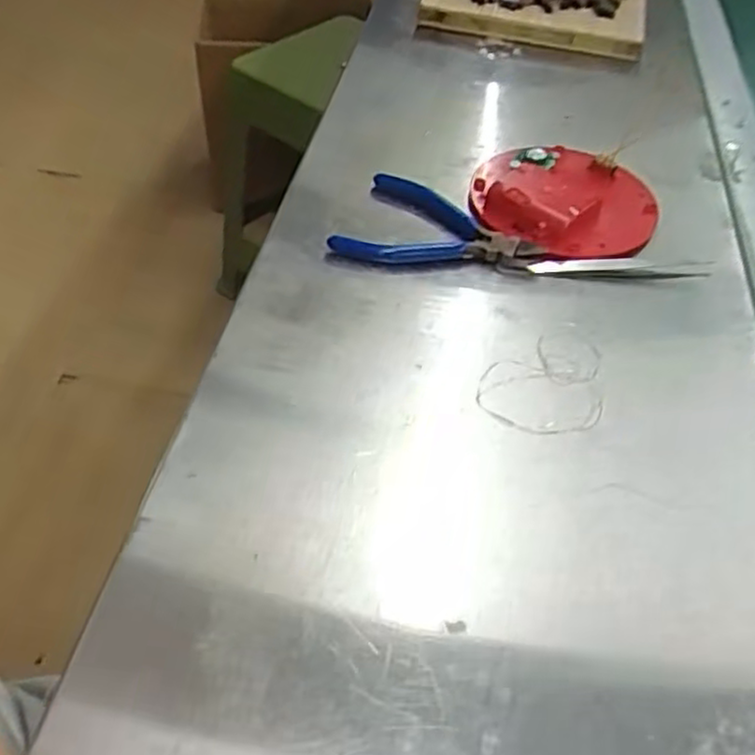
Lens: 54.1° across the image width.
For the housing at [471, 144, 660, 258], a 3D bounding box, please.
[{"bbox_3d":[0.124,-0.122,0.489,0.117,0.021,0.107,2,48,-2],"label":"housing"}]

